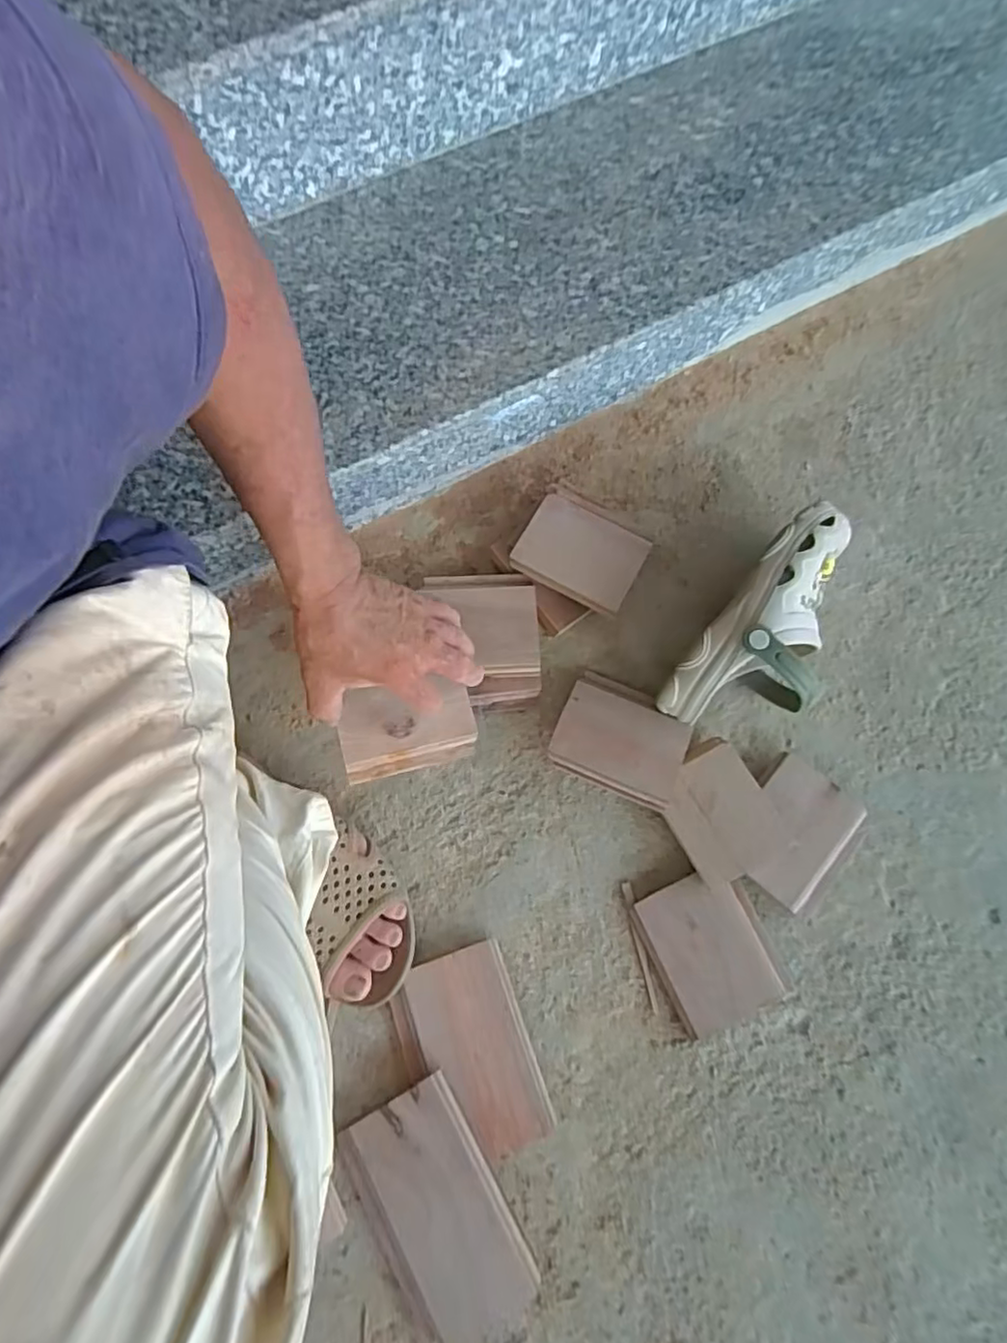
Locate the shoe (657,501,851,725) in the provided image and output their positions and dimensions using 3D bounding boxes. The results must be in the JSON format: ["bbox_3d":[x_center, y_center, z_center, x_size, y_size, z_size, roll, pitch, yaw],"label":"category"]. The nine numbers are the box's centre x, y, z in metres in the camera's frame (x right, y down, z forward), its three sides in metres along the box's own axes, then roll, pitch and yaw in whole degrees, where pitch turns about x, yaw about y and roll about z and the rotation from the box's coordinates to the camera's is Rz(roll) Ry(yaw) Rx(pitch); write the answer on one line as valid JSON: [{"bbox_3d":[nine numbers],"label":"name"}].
[{"bbox_3d":[0.246,-0.031,0.575,0.109,0.101,0.224,38,77,10],"label":"shoe"}]

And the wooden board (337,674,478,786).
[{"bbox_3d":[-0.082,0.048,0.543,0.111,0.021,0.069,-14,74,-4],"label":"wooden board"}]

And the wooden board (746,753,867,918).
[{"bbox_3d":[0.258,0.142,0.565,0.094,0.023,0.114,39,77,10],"label":"wooden board"}]

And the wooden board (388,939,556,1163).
[{"bbox_3d":[-0.029,0.308,0.518,0.098,0.018,0.147,-19,74,-6],"label":"wooden board"}]

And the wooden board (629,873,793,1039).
[{"bbox_3d":[0.174,0.234,0.539,0.094,0.008,0.114,-26,76,1],"label":"wooden board"}]

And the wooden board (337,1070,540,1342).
[{"bbox_3d":[-0.051,0.411,0.484,0.101,0.017,0.168,-33,76,5],"label":"wooden board"}]

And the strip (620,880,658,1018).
[{"bbox_3d":[0.117,0.235,0.547,0.007,0.004,0.105,-11,74,-4],"label":"strip"}]

